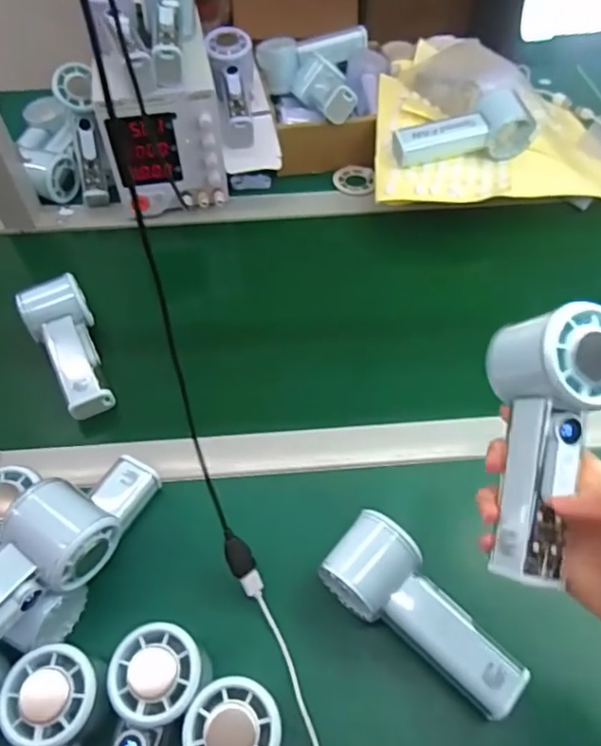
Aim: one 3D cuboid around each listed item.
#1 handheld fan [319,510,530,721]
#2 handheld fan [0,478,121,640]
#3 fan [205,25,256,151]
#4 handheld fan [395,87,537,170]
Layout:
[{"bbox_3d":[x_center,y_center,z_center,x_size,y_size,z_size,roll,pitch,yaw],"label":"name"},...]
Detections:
[{"bbox_3d":[0.082,0.169,0.395,0.058,0.050,0.148,-38,61,-24],"label":"handheld fan"},{"bbox_3d":[-0.189,0.136,0.361,0.054,0.047,0.147,30,59,21],"label":"handheld fan"},{"bbox_3d":[-0.080,-0.345,0.694,0.054,0.059,0.161,-7,78,-4],"label":"fan"},{"bbox_3d":[0.181,-0.281,0.657,0.154,0.048,0.075,-6,53,-3],"label":"handheld fan"}]

